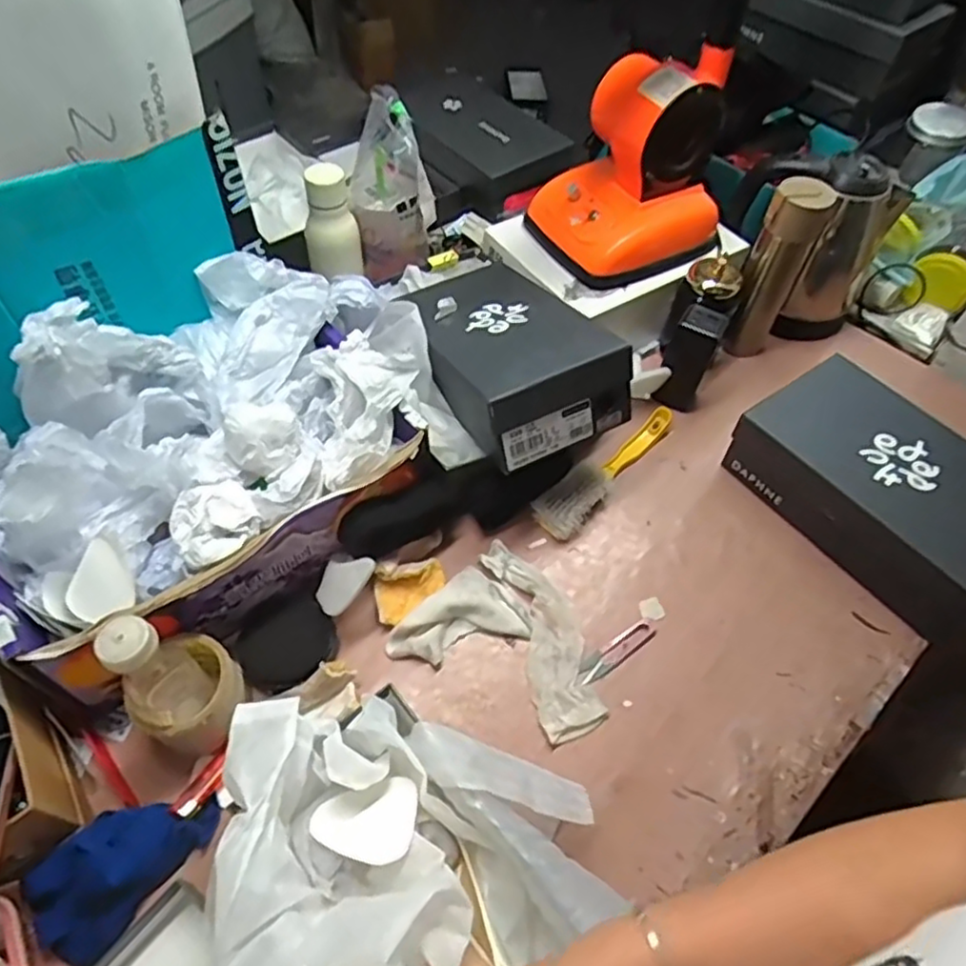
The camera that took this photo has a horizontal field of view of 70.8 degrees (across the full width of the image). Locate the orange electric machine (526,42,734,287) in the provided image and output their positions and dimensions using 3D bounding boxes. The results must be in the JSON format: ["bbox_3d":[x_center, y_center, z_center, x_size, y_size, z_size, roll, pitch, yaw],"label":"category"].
[{"bbox_3d":[0.184,-0.389,0.837,0.197,0.202,0.178,-33,62,-23],"label":"orange electric machine"}]

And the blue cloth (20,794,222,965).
[{"bbox_3d":[-0.299,0.305,0.557,0.081,0.064,0.143,35,60,20],"label":"blue cloth"}]

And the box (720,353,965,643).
[{"bbox_3d":[0.437,0.011,0.760,0.199,0.102,0.288,-29,61,-21],"label":"box"}]

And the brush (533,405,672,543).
[{"bbox_3d":[0.152,-0.027,0.815,0.052,0.048,0.230,37,61,21],"label":"brush"}]

